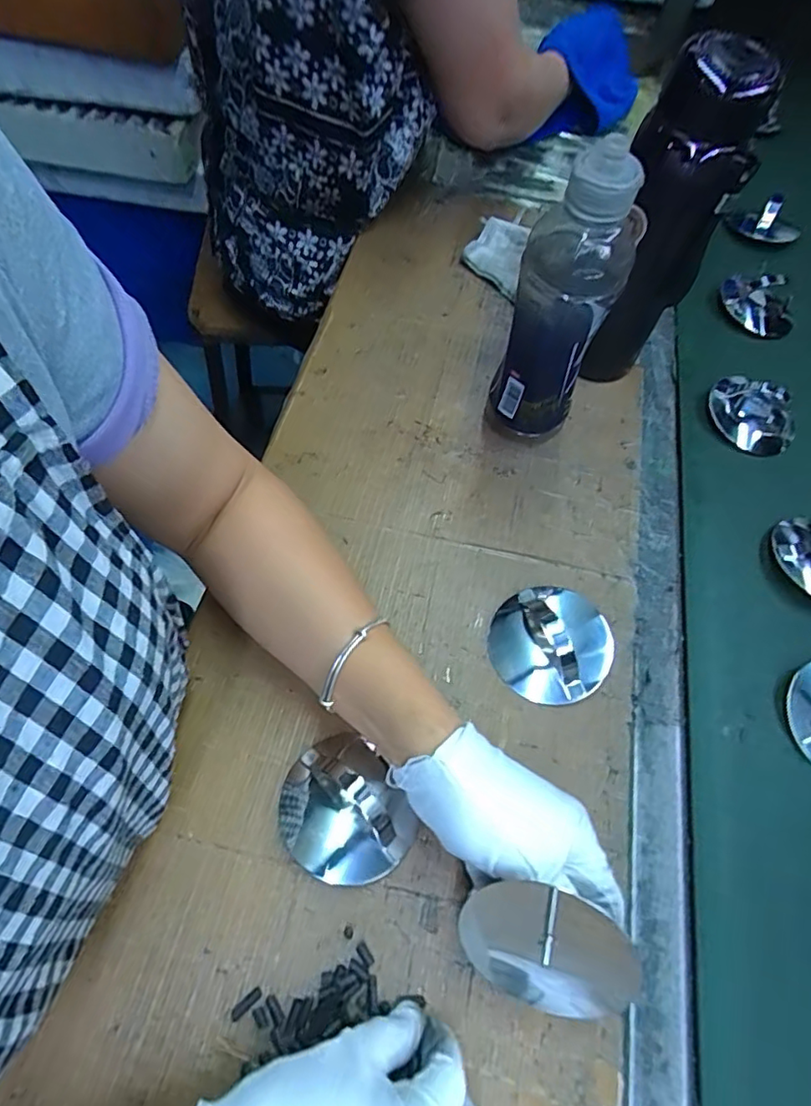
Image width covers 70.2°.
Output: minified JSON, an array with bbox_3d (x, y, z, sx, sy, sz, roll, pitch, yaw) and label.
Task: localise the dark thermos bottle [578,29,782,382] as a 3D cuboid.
[{"bbox_3d":[0.205,-0.261,0.470,0.069,0.236,0.084,-1,61,-5],"label":"dark thermos bottle"}]

